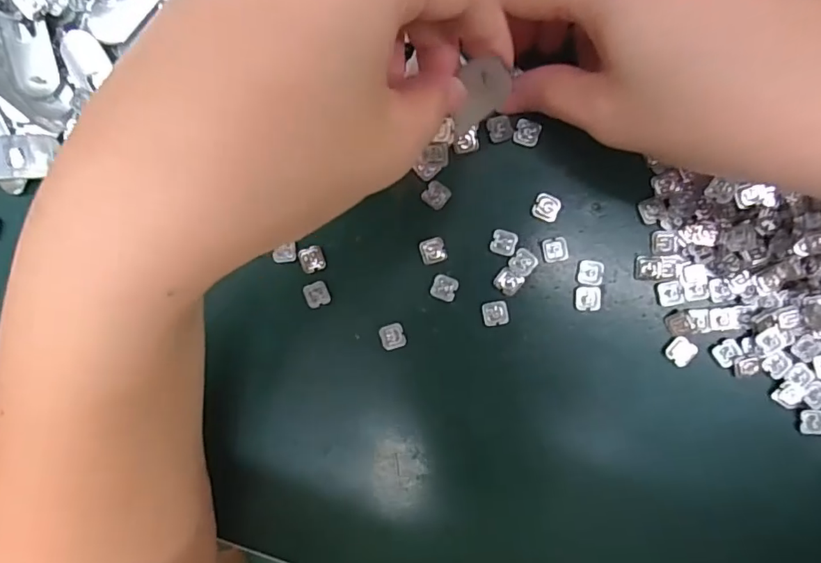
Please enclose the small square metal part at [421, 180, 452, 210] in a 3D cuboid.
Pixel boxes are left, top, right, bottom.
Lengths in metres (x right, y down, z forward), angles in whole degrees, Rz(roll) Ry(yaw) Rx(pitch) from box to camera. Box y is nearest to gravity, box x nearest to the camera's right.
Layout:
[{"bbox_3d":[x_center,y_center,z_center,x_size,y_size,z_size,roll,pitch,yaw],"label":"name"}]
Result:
[{"bbox_3d":[0.011,-0.036,0.221,0.011,0.004,0.010,37,93,1],"label":"small square metal part"}]

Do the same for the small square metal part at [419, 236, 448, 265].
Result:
[{"bbox_3d":[0.009,-0.013,0.222,0.011,0.004,0.011,-18,91,4],"label":"small square metal part"}]

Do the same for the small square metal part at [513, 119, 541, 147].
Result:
[{"bbox_3d":[0.048,-0.061,0.216,0.010,0.004,0.010,13,93,3],"label":"small square metal part"}]

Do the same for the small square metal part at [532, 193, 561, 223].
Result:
[{"bbox_3d":[0.057,-0.031,0.218,0.011,0.004,0.011,22,93,2],"label":"small square metal part"}]

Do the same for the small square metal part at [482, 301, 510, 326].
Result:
[{"bbox_3d":[0.036,0.014,0.221,0.010,0.004,0.010,-11,91,4],"label":"small square metal part"}]

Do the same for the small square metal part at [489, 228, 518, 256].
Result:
[{"bbox_3d":[0.039,-0.016,0.220,0.010,0.004,0.010,14,93,3],"label":"small square metal part"}]

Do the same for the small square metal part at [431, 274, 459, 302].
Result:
[{"bbox_3d":[0.014,0.003,0.222,0.010,0.004,0.010,22,93,2],"label":"small square metal part"}]

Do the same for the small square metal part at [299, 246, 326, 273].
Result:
[{"bbox_3d":[-0.042,-0.010,0.225,0.010,0.004,0.011,-20,91,4],"label":"small square metal part"}]

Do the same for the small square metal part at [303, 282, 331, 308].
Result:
[{"bbox_3d":[-0.040,0.006,0.225,0.010,0.004,0.010,-18,91,4],"label":"small square metal part"}]

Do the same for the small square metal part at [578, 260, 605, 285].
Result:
[{"bbox_3d":[0.076,-0.004,0.218,0.011,0.004,0.010,3,92,3],"label":"small square metal part"}]

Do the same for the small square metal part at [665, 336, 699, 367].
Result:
[{"bbox_3d":[0.113,0.029,0.218,0.010,0.004,0.011,36,93,2],"label":"small square metal part"}]

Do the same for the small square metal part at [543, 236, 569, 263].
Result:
[{"bbox_3d":[0.061,-0.013,0.219,0.010,0.004,0.010,-7,91,3],"label":"small square metal part"}]

